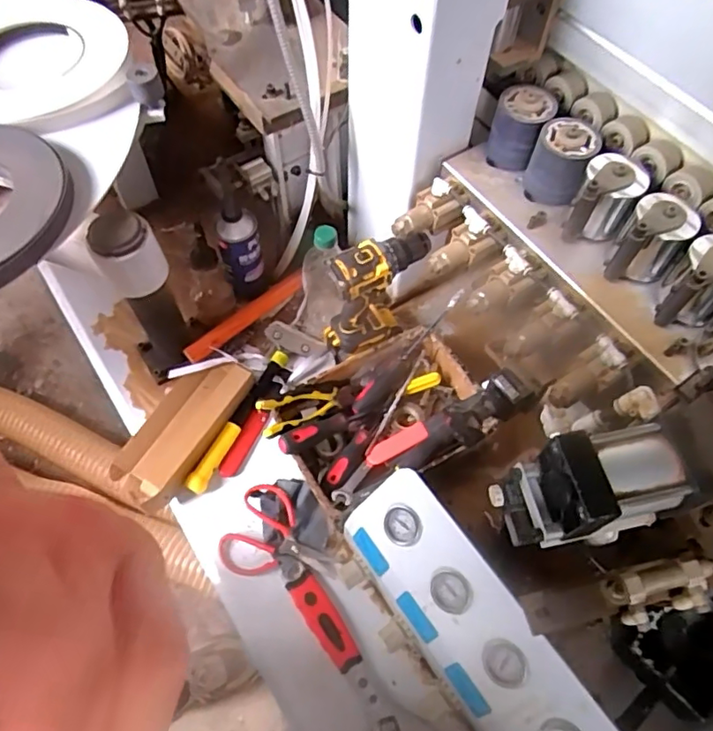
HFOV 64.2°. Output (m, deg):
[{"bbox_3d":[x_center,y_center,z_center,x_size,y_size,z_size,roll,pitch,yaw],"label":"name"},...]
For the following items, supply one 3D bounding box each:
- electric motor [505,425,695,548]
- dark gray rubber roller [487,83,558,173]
[{"bbox_3d":[0.202,0.108,0.496,0.130,0.085,0.080,-4,62,-3],"label":"electric motor"},{"bbox_3d":[0.200,-0.291,0.706,0.066,0.084,0.067,0,61,-1],"label":"dark gray rubber roller"}]

